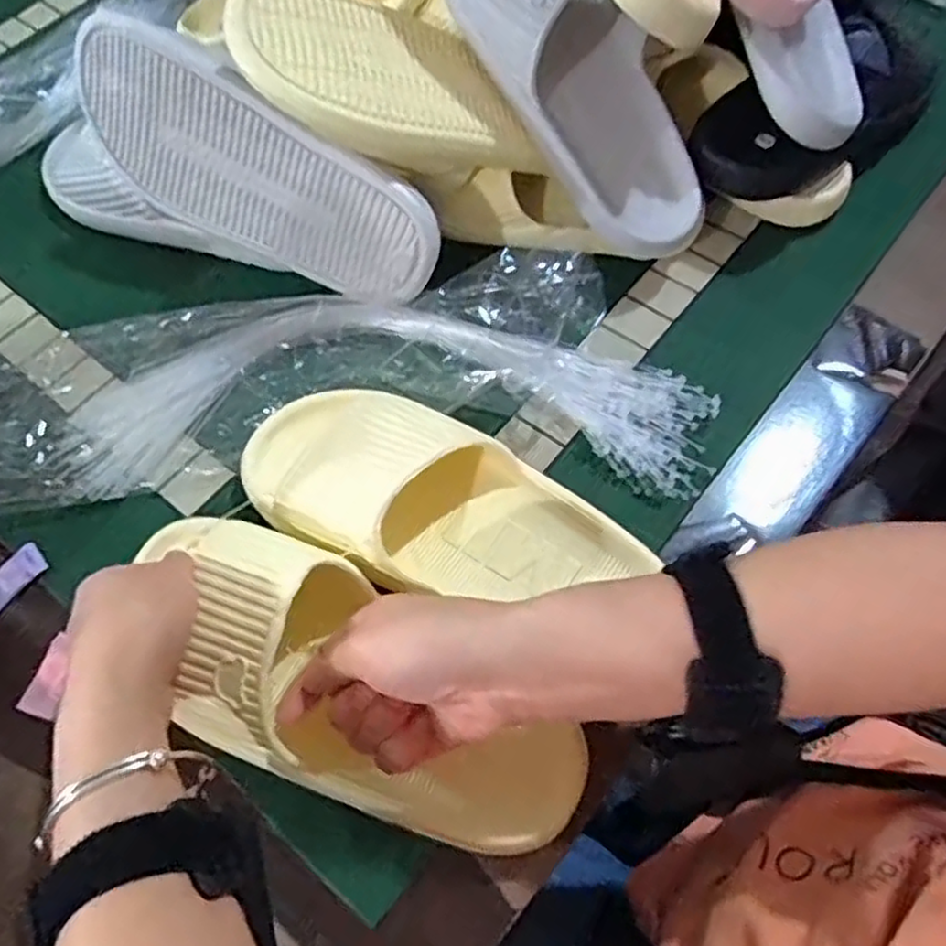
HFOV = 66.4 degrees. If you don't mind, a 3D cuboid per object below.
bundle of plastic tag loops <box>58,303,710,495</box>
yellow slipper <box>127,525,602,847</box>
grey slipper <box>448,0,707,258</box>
[{"bbox_3d":[-0.053,-0.051,0.456,0.394,0.017,0.127,1,62,2],"label":"bundle of plastic tag loops"},{"bbox_3d":[-0.067,0.107,0.350,0.237,0.063,0.097,35,68,5],"label":"yellow slipper"},{"bbox_3d":[0.076,-0.269,0.468,0.112,0.078,0.264,-35,96,-15],"label":"grey slipper"}]

